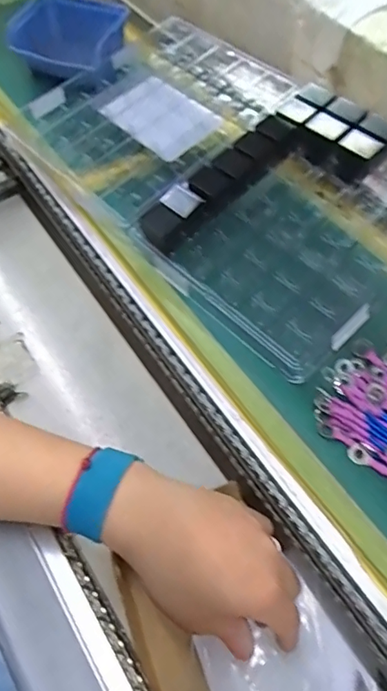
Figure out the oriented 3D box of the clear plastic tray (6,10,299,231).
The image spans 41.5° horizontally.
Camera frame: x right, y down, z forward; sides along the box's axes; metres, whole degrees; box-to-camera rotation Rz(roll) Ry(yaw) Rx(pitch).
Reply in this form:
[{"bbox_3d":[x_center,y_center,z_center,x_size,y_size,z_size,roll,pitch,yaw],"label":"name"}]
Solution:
[{"bbox_3d":[-0.034,-0.206,0.456,0.186,0.031,0.203,39,66,24],"label":"clear plastic tray"}]

